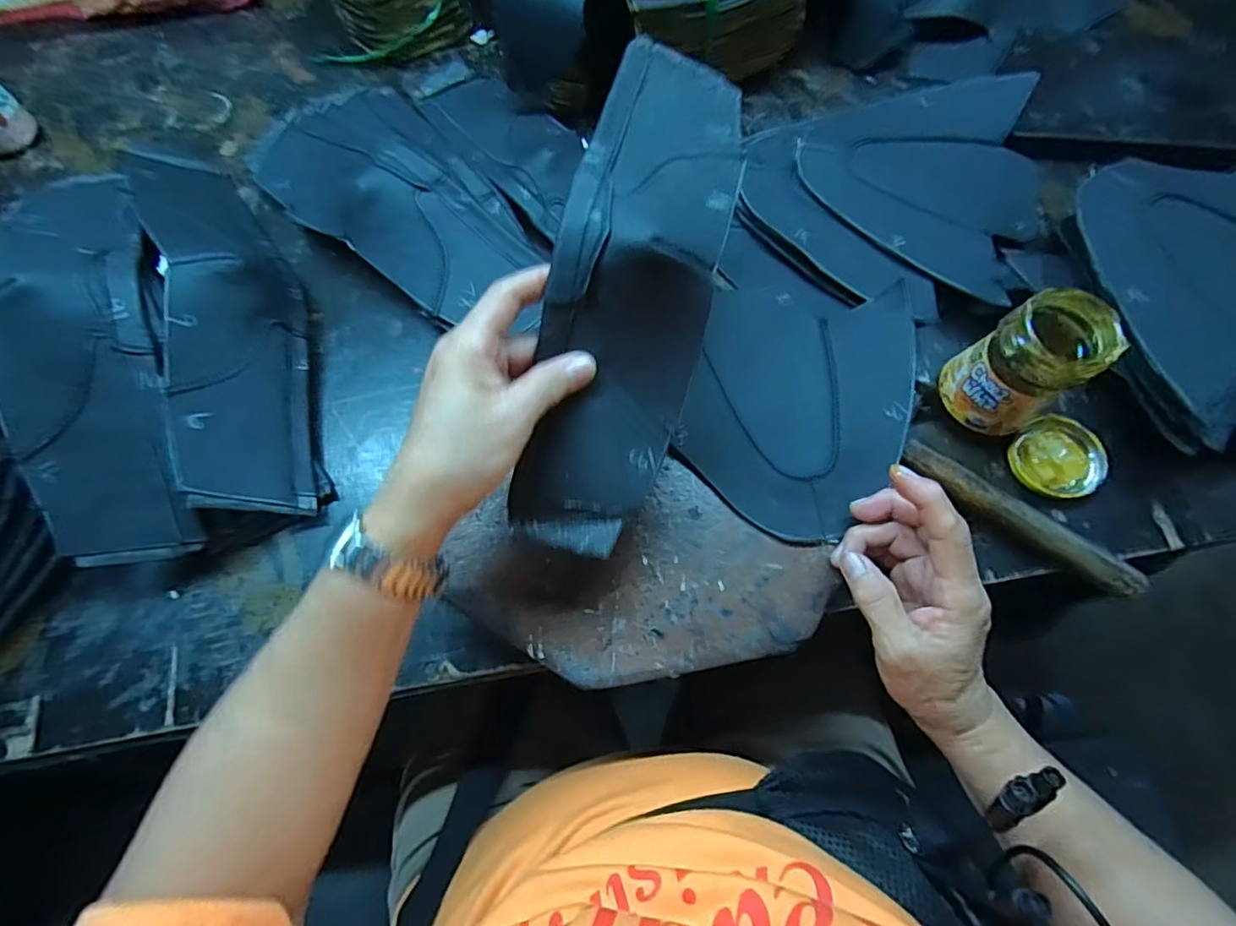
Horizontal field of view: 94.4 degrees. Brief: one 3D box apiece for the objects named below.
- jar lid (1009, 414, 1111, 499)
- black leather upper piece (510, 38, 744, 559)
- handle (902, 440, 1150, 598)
[{"bbox_3d":[0.308,-0.004,0.402,0.056,0.016,0.057,0,72,0],"label":"jar lid"},{"bbox_3d":[0.010,-0.099,0.318,0.082,0.073,0.295,14,90,5],"label":"black leather upper piece"},{"bbox_3d":[0.261,0.035,0.374,0.159,0.013,0.019,34,76,10],"label":"handle"}]

